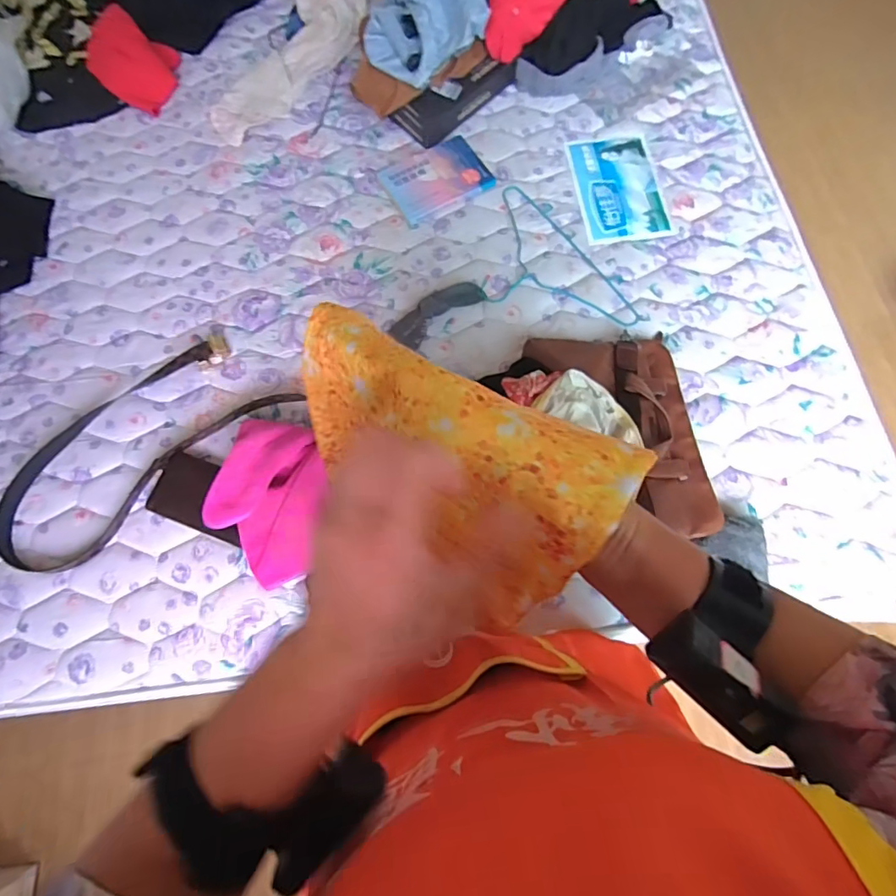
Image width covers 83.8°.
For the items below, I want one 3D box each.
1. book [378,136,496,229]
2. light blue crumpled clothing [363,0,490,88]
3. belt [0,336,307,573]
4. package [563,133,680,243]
[{"bbox_3d":[-0.025,-0.570,1.059,0.205,0.020,0.162,-27,74,-7],"label":"book"},{"bbox_3d":[-0.043,-0.894,1.020,0.254,0.091,0.276,2,72,3],"label":"light blue crumpled clothing"},{"bbox_3d":[-0.553,-0.012,0.895,0.532,0.028,0.242,-39,76,-10],"label":"belt"},{"bbox_3d":[0.361,-0.553,1.059,0.175,0.006,0.277,-8,72,-1],"label":"package"}]

